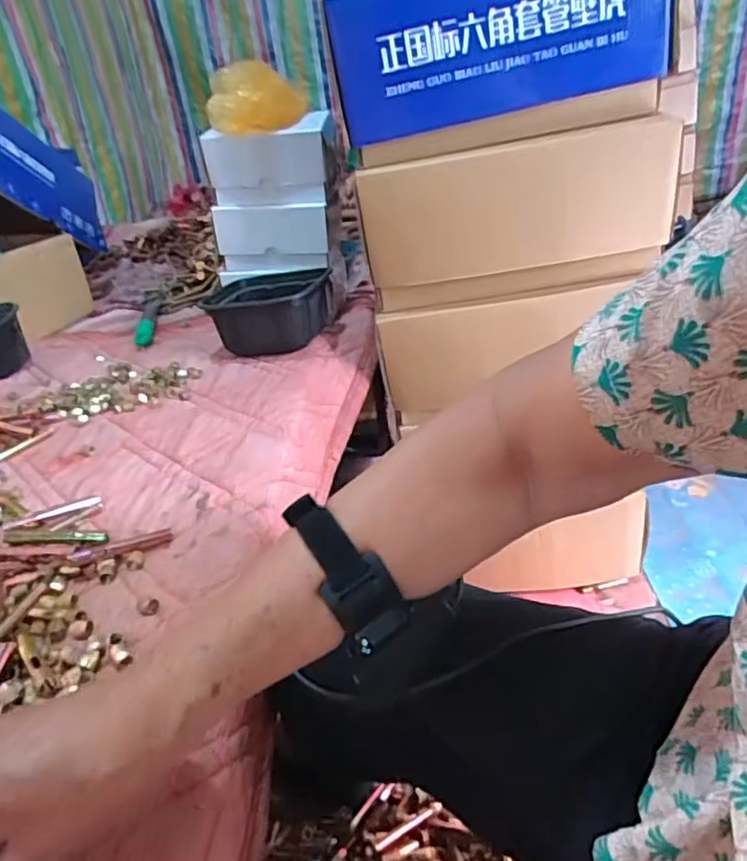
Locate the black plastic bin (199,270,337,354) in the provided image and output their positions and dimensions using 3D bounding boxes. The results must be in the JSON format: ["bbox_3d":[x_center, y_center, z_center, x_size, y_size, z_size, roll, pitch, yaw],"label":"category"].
[{"bbox_3d":[-0.148,-0.163,0.892,0.159,0.105,0.172,-3,28,7],"label":"black plastic bin"}]

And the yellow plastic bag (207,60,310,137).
[{"bbox_3d":[-0.171,-0.488,0.891,0.099,0.082,0.153,14,35,34],"label":"yellow plastic bag"}]

